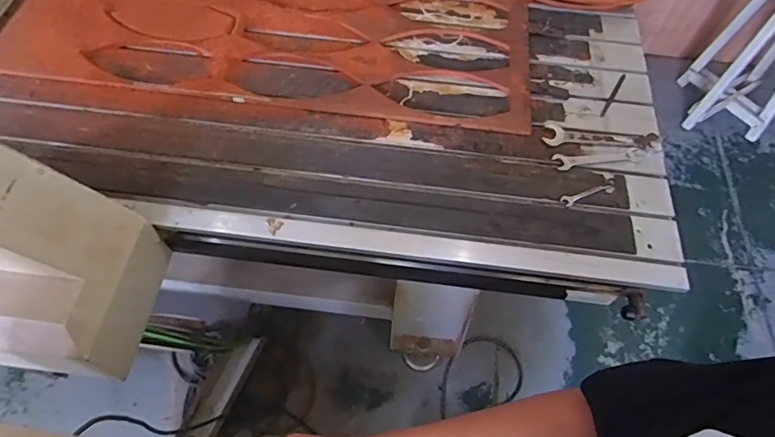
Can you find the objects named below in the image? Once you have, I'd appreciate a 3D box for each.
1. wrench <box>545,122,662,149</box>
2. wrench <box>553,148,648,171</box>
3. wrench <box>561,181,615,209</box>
[{"bbox_3d":[0.462,-0.181,1.077,0.246,0.008,0.060,1,60,-1],"label":"wrench"},{"bbox_3d":[0.450,-0.129,1.052,0.198,0.007,0.040,-8,61,-7],"label":"wrench"},{"bbox_3d":[0.406,-0.050,0.997,0.127,0.007,0.027,-18,62,-12],"label":"wrench"}]

